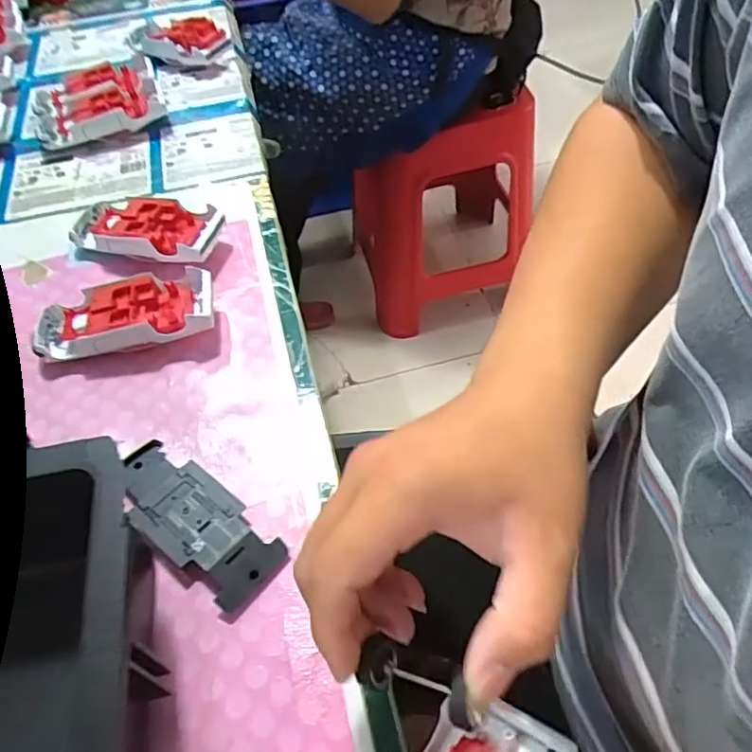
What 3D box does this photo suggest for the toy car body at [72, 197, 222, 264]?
[{"bbox_3d":[-0.191,-0.123,0.501,0.138,0.033,0.064,11,54,10],"label":"toy car body"}]

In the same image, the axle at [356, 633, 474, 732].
[{"bbox_3d":[0.016,0.113,0.223,0.047,0.013,0.018,3,48,37],"label":"axle"}]

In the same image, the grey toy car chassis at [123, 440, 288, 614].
[{"bbox_3d":[-0.110,0.084,0.358,0.120,0.011,0.048,34,61,24],"label":"grey toy car chassis"}]

